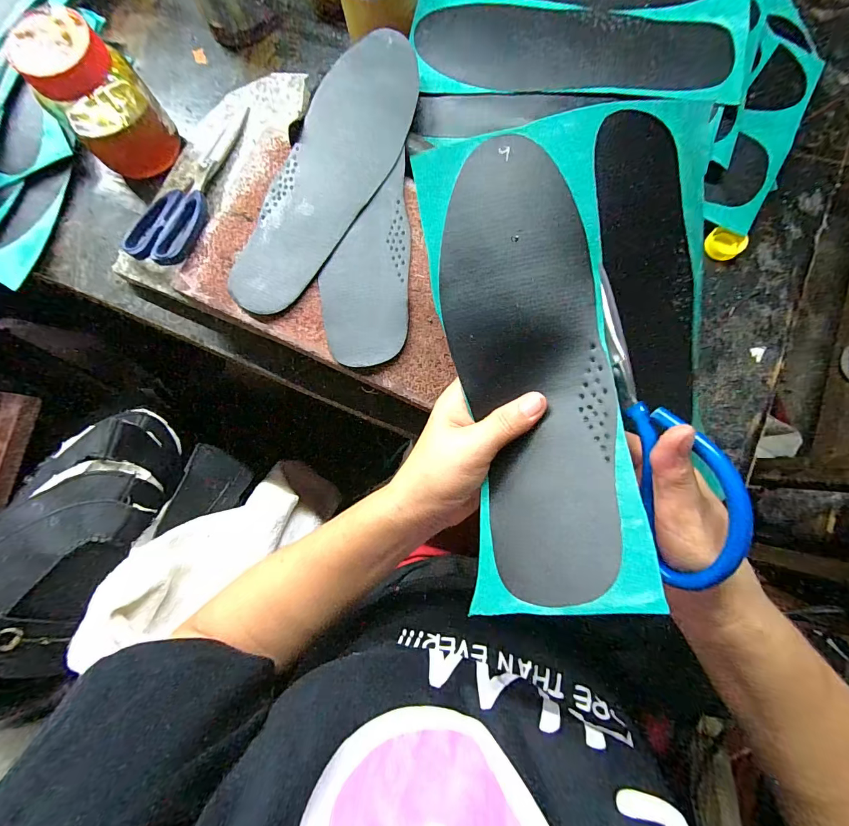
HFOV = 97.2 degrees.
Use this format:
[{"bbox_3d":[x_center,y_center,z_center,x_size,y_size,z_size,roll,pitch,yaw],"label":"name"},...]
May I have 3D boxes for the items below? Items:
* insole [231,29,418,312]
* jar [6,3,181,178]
[{"bbox_3d":[-0.085,-0.210,0.327,0.089,0.019,0.266,27,83,7],"label":"insole"},{"bbox_3d":[-0.295,-0.284,0.340,0.071,0.090,0.067,16,82,5],"label":"jar"}]

